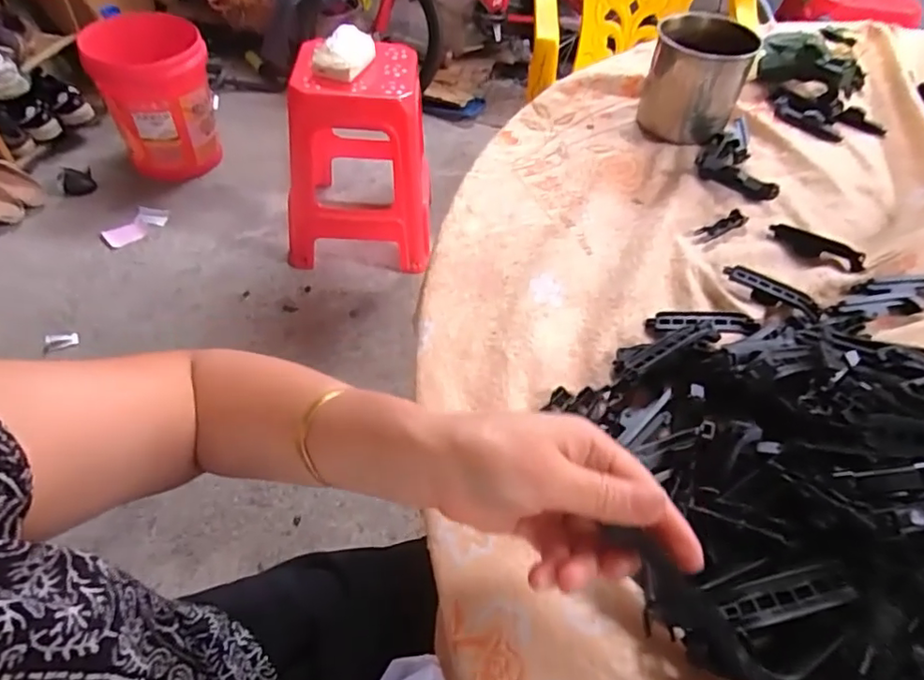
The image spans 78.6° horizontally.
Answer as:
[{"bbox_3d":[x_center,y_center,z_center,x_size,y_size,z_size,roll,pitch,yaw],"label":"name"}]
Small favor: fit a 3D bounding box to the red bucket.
[{"bbox_3d":[-0.843,-0.669,1.588,0.278,0.370,0.278,-23,56,-20],"label":"red bucket"}]

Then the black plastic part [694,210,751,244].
[{"bbox_3d":[0.224,-0.098,0.489,0.059,0.009,0.015,-25,56,-21],"label":"black plastic part"}]

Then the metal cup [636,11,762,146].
[{"bbox_3d":[0.233,-0.261,0.568,0.088,0.095,0.088,17,52,11],"label":"metal cup"}]

